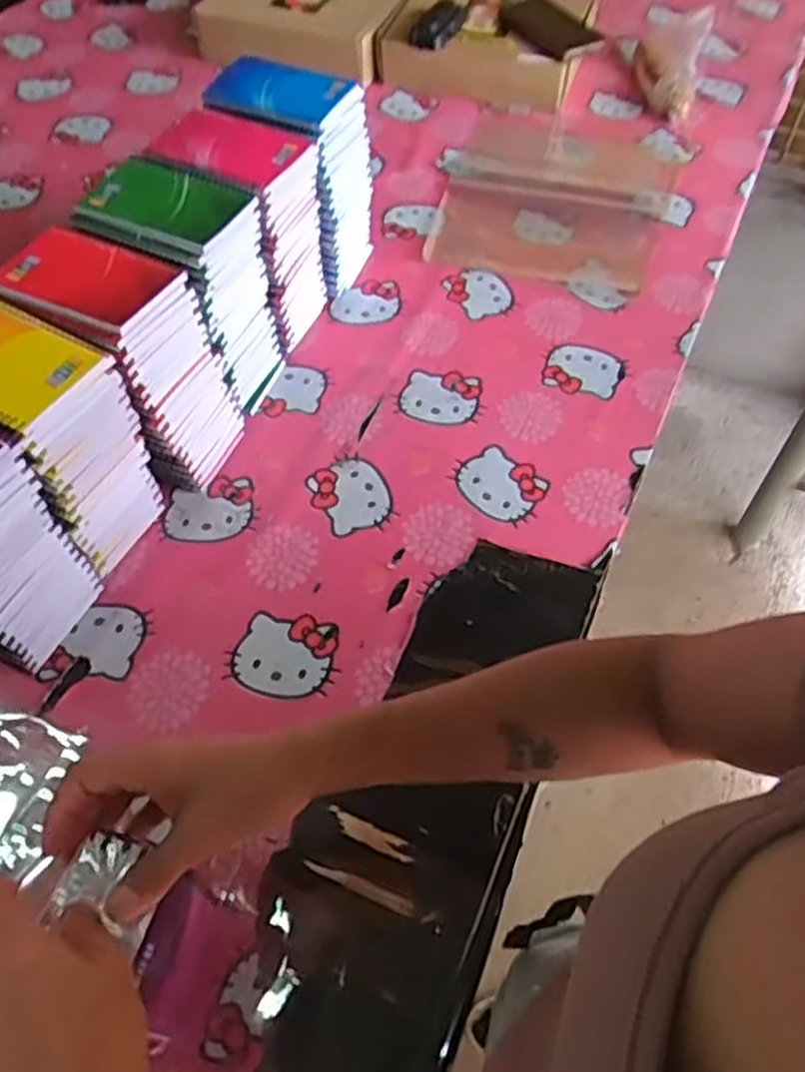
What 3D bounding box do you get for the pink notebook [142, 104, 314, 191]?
[{"bbox_3d":[-0.157,-0.350,0.700,0.122,0.018,0.105,20,58,14],"label":"pink notebook"}]

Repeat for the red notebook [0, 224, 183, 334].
[{"bbox_3d":[-0.243,-0.203,0.599,0.135,0.015,0.092,22,58,15],"label":"red notebook"}]

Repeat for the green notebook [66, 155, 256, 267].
[{"bbox_3d":[-0.200,-0.274,0.648,0.125,0.014,0.097,24,59,16],"label":"green notebook"}]

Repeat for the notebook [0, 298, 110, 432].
[{"bbox_3d":[-0.282,-0.127,0.548,0.134,0.008,0.092,24,59,17],"label":"notebook"}]

